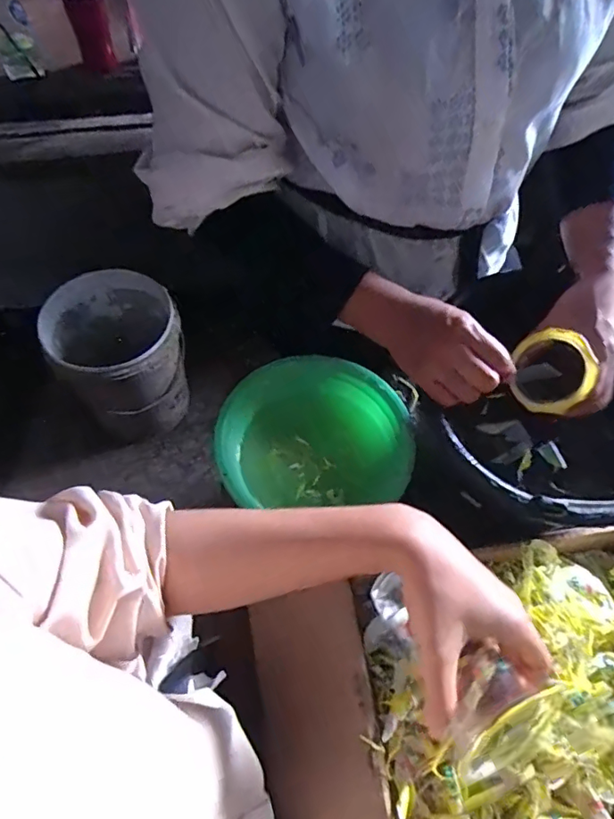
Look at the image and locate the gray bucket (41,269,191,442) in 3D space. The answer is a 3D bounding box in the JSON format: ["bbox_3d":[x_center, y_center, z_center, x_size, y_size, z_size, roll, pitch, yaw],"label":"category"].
[{"bbox_3d":[-0.467,-0.135,1.335,0.299,0.320,0.293,-23,64,-13],"label":"gray bucket"}]

